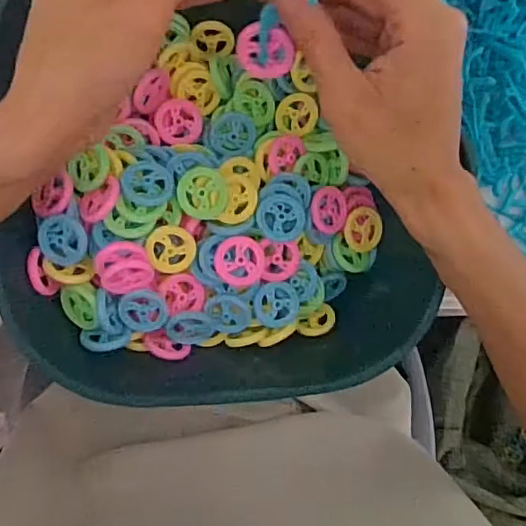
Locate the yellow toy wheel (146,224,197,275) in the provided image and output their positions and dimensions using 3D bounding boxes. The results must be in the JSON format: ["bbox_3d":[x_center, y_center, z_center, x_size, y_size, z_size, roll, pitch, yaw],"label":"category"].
[{"bbox_3d":[-0.054,-0.008,0.332,0.028,0.008,0.028,-1,95,-7],"label":"yellow toy wheel"}]

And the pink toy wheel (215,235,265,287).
[{"bbox_3d":[-0.014,-0.001,0.332,0.029,0.005,0.029,-1,95,-7],"label":"pink toy wheel"}]

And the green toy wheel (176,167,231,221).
[{"bbox_3d":[-0.035,-0.041,0.325,0.029,0.007,0.030,-2,95,-7],"label":"green toy wheel"}]

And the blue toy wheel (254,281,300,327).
[{"bbox_3d":[0.009,0.026,0.354,0.029,0.007,0.028,-1,95,-7],"label":"blue toy wheel"}]

